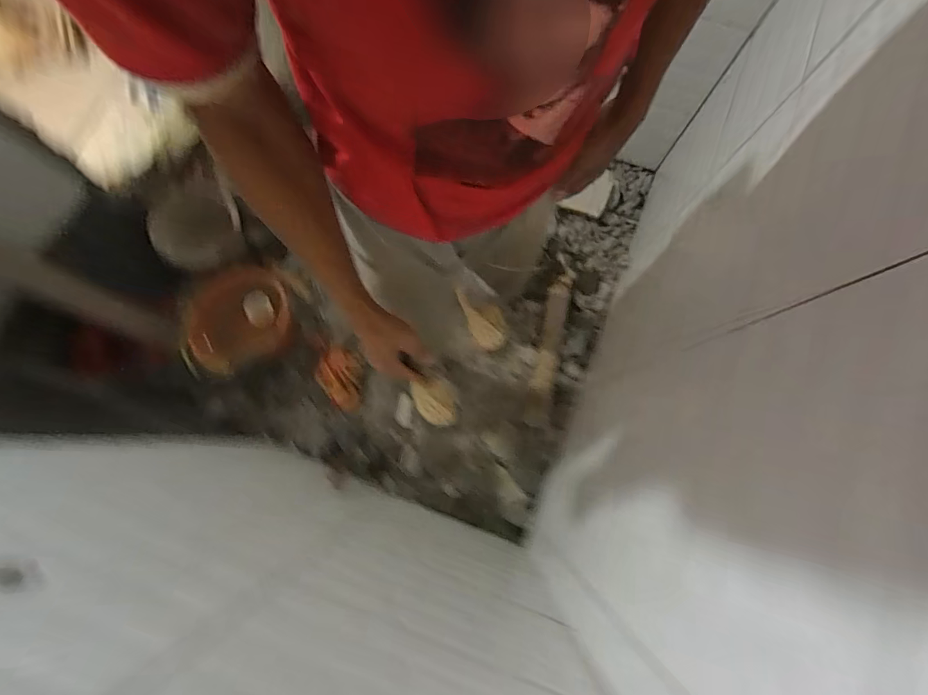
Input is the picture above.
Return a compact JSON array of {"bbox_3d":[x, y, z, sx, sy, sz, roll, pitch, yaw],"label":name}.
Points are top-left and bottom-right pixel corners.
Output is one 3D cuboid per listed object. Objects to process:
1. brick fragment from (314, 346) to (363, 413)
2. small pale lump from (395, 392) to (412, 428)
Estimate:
[{"bbox_3d":[-0.390,0.103,1.335,0.131,0.093,0.199,-11,78,-3],"label":"brick fragment"},{"bbox_3d":[-0.191,0.198,1.341,0.048,0.020,0.107,-5,78,-2],"label":"small pale lump"}]

